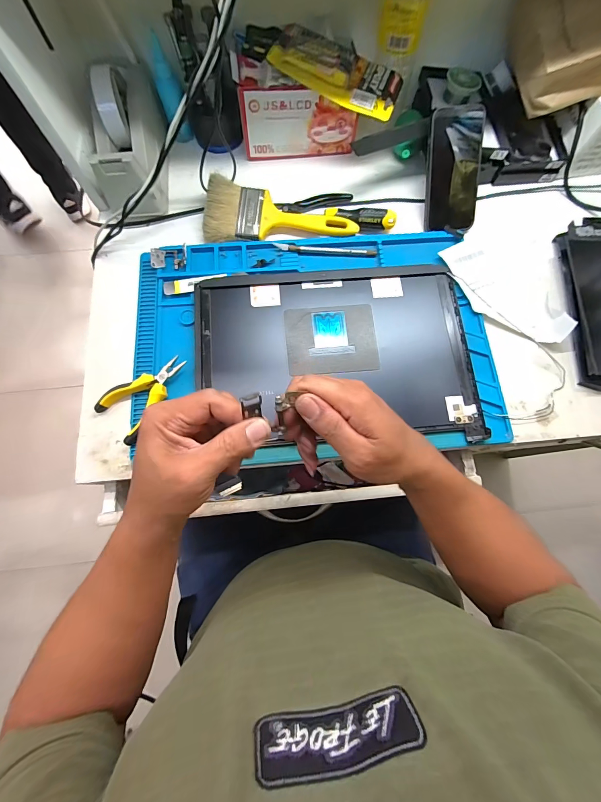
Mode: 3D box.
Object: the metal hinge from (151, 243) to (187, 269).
[{"bbox_3d":[-0.185,-0.203,0.450,0.049,0.025,0.023,-10,75,-16],"label":"metal hinge"}]

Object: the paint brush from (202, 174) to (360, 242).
[{"bbox_3d":[-0.029,-0.277,0.463,0.215,0.014,0.084,-1,92,-4],"label":"paint brush"}]

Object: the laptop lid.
[{"bbox_3d":[0.044,-0.071,0.424,0.356,0.008,0.227,-2,75,-1],"label":"laptop lid"}]

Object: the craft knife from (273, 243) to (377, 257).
[{"bbox_3d":[0.037,-0.220,0.464,0.147,0.007,0.009,3,75,0],"label":"craft knife"}]

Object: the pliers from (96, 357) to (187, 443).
[{"bbox_3d":[-0.194,-0.012,0.396,0.069,0.014,0.116,39,78,9],"label":"pliers"}]

